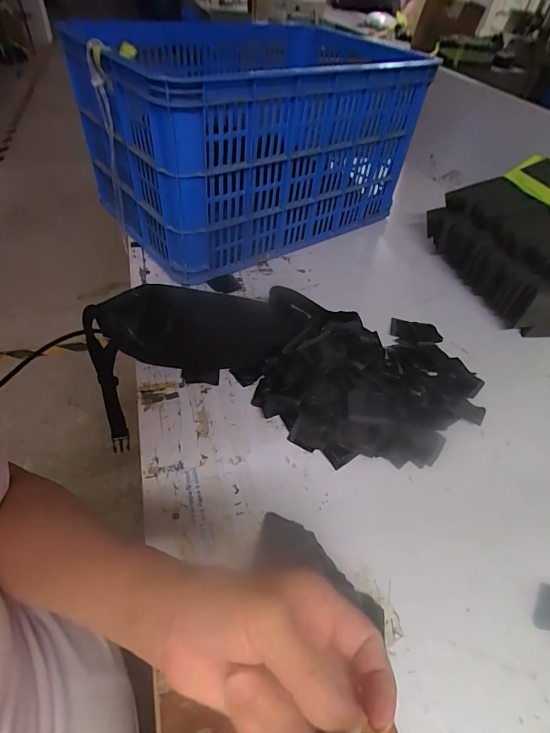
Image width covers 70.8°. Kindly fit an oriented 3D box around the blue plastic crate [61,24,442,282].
[{"bbox_3d":[-0.032,-0.444,0.786,0.560,0.309,0.358,-29,55,-28],"label":"blue plastic crate"}]

